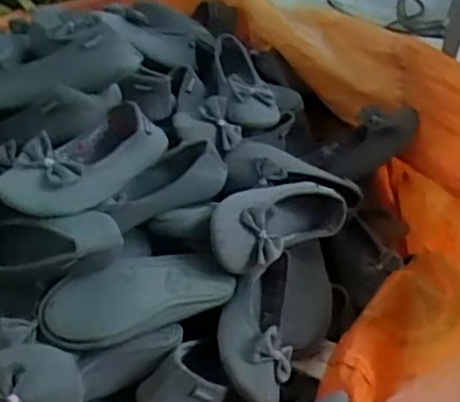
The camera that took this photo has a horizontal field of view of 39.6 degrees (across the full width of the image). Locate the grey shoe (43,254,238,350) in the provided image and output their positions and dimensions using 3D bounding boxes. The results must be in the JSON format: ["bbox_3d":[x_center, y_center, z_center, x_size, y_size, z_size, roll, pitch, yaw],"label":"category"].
[{"bbox_3d":[-0.117,0.118,0.790,0.227,0.055,0.091,-18,78,-27],"label":"grey shoe"}]

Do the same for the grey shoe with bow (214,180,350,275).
[{"bbox_3d":[0.063,0.027,0.869,0.094,0.082,0.210,37,35,31],"label":"grey shoe with bow"}]

